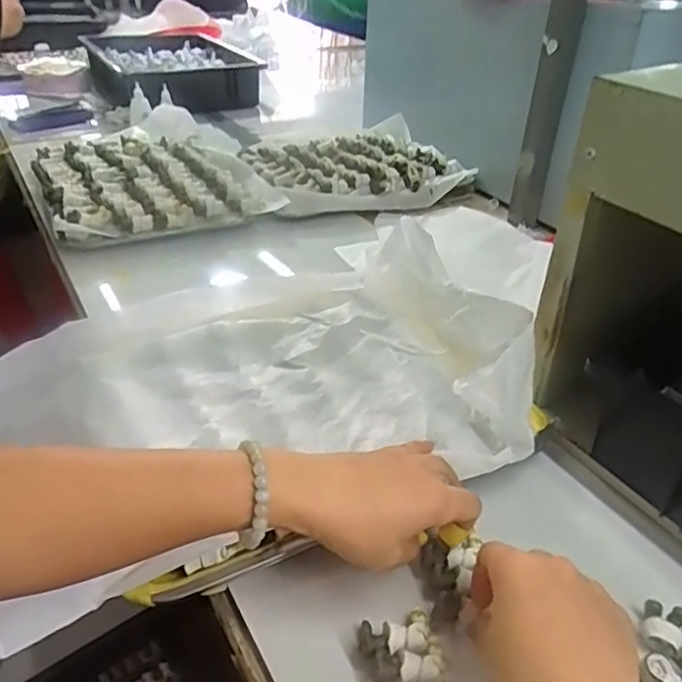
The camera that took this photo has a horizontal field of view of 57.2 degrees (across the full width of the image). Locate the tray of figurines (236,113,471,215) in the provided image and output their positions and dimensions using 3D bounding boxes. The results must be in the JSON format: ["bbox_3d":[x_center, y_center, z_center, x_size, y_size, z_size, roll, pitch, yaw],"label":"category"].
[{"bbox_3d":[0.023,-0.273,0.989,0.339,0.038,0.274,-17,39,-25],"label":"tray of figurines"}]

